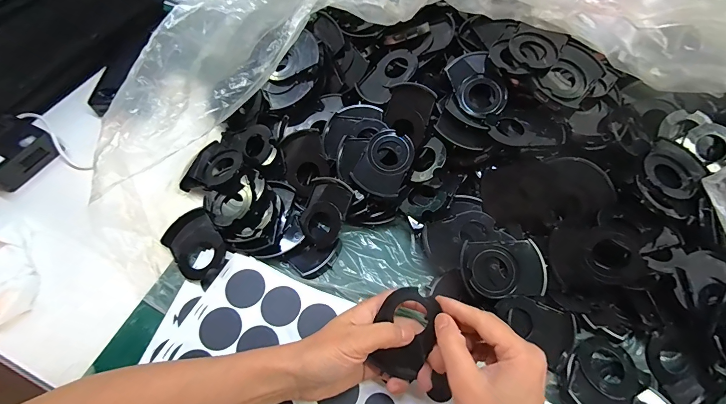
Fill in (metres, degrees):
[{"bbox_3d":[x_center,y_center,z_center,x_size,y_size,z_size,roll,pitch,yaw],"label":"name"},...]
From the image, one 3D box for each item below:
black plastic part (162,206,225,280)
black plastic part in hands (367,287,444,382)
[{"bbox_3d":[-0.189,0.046,0.380,0.059,0.018,0.079,-43,65,-6],"label":"black plastic part"},{"bbox_3d":[0.037,0.112,0.294,0.052,0.009,0.070,31,79,0],"label":"black plastic part in hands"}]

